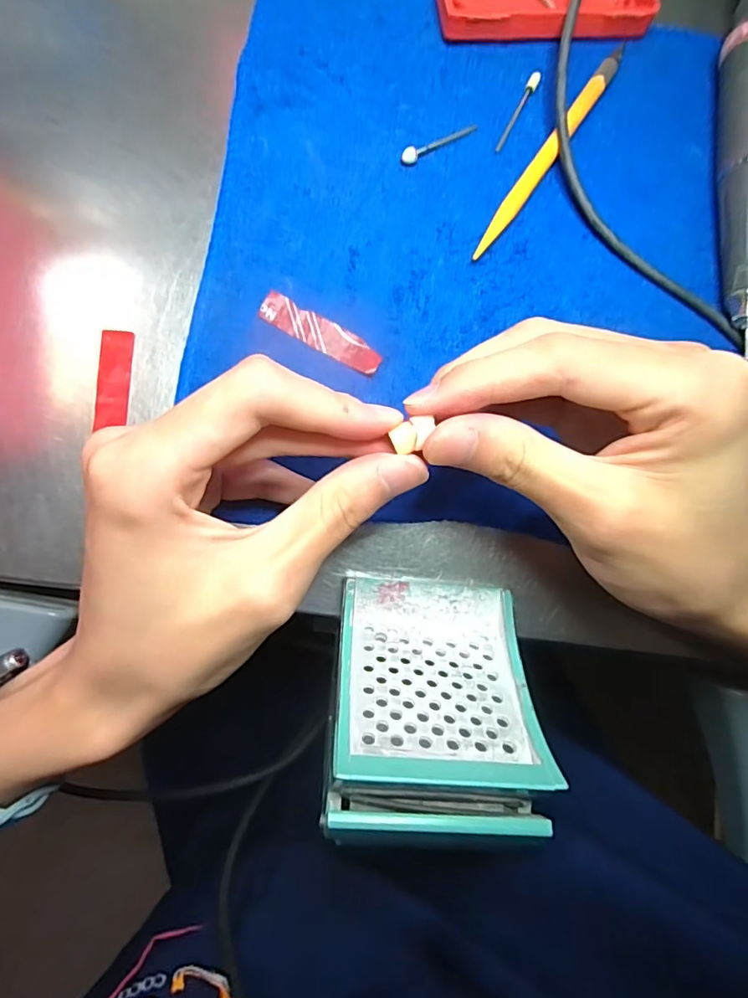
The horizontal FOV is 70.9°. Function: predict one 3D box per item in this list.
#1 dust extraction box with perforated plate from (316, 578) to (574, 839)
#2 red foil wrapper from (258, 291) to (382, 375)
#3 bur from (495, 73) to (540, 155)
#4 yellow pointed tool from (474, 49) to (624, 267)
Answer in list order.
[{"bbox_3d":[0.022,0.074,0.202,0.073,0.032,0.095,6,42,-3],"label":"dust extraction box with perforated plate"},{"bbox_3d":[-0.023,-0.075,0.239,0.058,0.004,0.015,29,84,-1],"label":"red foil wrapper"},{"bbox_3d":[0.071,-0.190,0.257,0.005,0.004,0.046,25,84,-2],"label":"bur"},{"bbox_3d":[0.086,-0.168,0.254,0.009,0.007,0.133,34,84,-1],"label":"yellow pointed tool"}]

